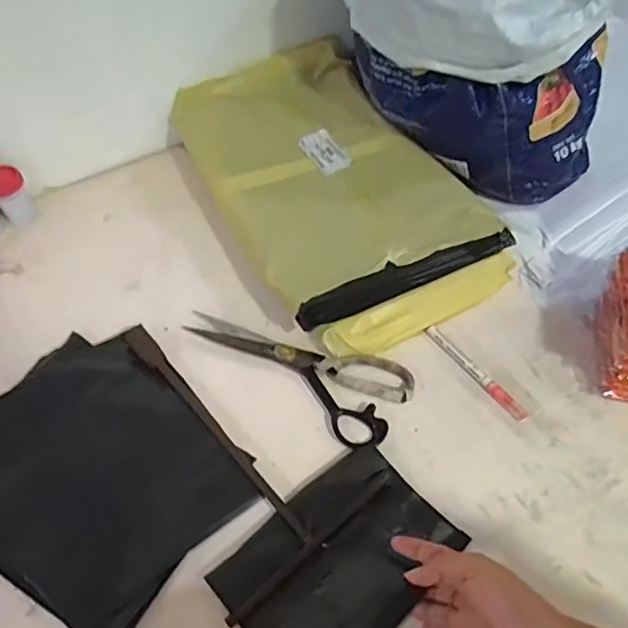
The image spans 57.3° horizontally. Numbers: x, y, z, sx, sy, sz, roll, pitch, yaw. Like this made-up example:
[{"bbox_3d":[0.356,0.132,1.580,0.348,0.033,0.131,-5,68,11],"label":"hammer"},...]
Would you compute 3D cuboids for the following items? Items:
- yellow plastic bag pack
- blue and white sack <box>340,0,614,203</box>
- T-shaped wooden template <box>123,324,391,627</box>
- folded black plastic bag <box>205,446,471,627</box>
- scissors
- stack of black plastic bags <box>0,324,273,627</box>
[{"bbox_3d":[0.013,-0.157,0.702,0.264,0.082,0.436,-27,59,-16],"label":"yellow plastic bag pack"},{"bbox_3d":[0.183,-0.348,0.678,0.305,0.255,0.312,3,56,4],"label":"blue and white sack"},{"bbox_3d":[-0.098,0.108,0.563,0.171,0.012,0.309,-36,61,-21],"label":"T-shaped wooden template"},{"bbox_3d":[0.023,0.208,0.487,0.184,0.010,0.131,-37,62,-21],"label":"folded black plastic bag"},{"bbox_3d":[-0.016,0.045,0.604,0.235,0.011,0.096,29,61,20],"label":"scissors"},{"bbox_3d":[-0.209,0.145,0.543,0.268,0.012,0.235,36,64,23],"label":"stack of black plastic bags"}]

